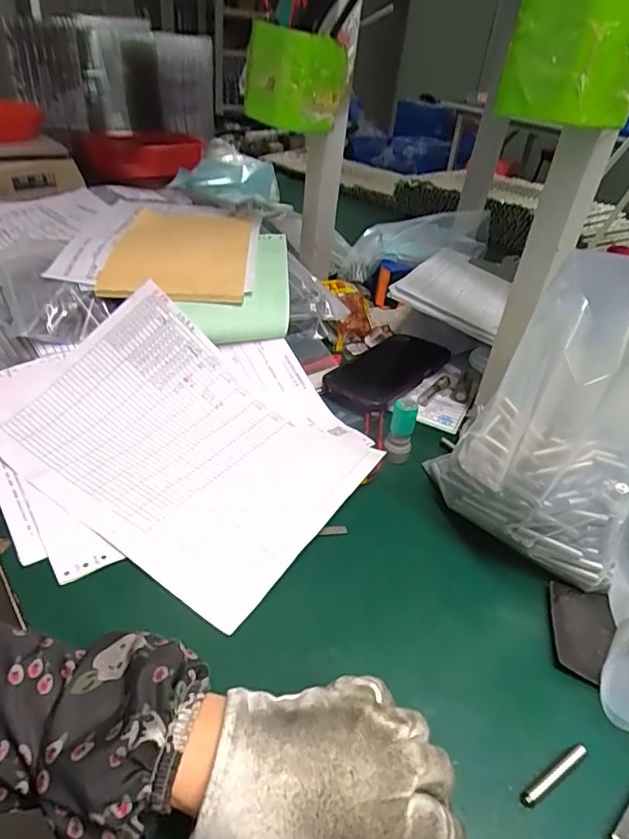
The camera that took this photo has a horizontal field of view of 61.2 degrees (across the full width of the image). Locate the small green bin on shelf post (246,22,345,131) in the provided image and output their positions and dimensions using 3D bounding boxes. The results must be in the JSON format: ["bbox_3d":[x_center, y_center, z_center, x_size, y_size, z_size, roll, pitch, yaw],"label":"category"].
[{"bbox_3d":[-0.019,-0.326,0.514,0.100,0.079,0.056,5,36,-2],"label":"small green bin on shelf post"}]

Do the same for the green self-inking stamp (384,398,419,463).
[{"bbox_3d":[0.077,0.011,0.473,0.023,0.060,0.019,14,37,9],"label":"green self-inking stamp"}]

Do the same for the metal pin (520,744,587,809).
[{"bbox_3d":[0.131,0.193,0.290,0.050,0.006,0.008,-17,42,-29],"label":"metal pin"}]

